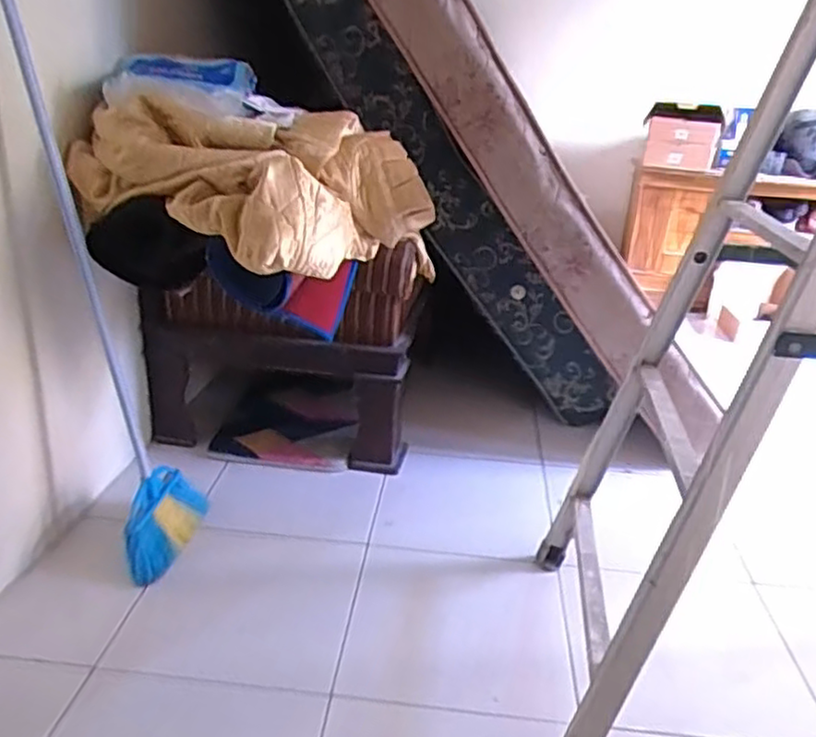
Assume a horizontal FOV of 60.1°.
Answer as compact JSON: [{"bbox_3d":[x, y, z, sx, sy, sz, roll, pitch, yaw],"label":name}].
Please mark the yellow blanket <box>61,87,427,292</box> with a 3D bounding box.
[{"bbox_3d":[-0.285,-0.344,1.378,0.674,0.287,0.371,1,23,-1],"label":"yellow blanket"}]

